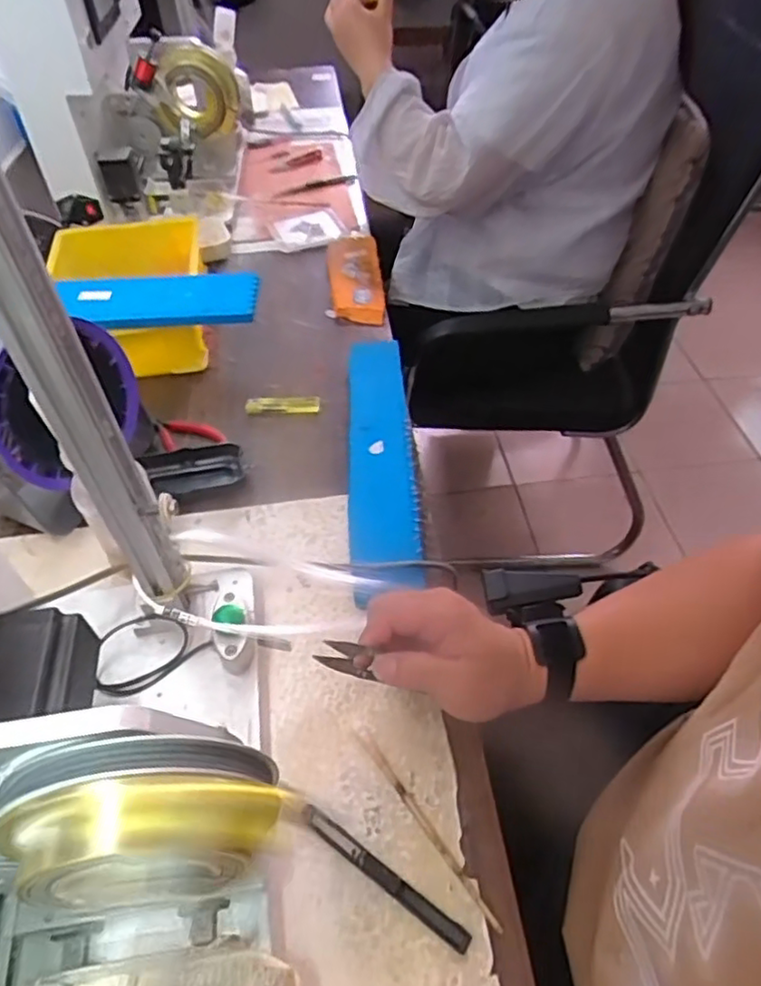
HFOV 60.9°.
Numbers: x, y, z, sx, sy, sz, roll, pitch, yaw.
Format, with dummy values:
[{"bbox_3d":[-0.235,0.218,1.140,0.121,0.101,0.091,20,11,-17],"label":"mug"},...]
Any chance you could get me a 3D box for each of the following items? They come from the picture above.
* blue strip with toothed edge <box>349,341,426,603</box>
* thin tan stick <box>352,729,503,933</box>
[{"bbox_3d":[-0.001,-0.039,0.645,0.061,0.026,0.334,-3,49,-1],"label":"blue strip with toothed edge"},{"bbox_3d":[0.028,0.217,0.430,0.007,0.007,0.150,-30,55,-23],"label":"thin tan stick"}]

